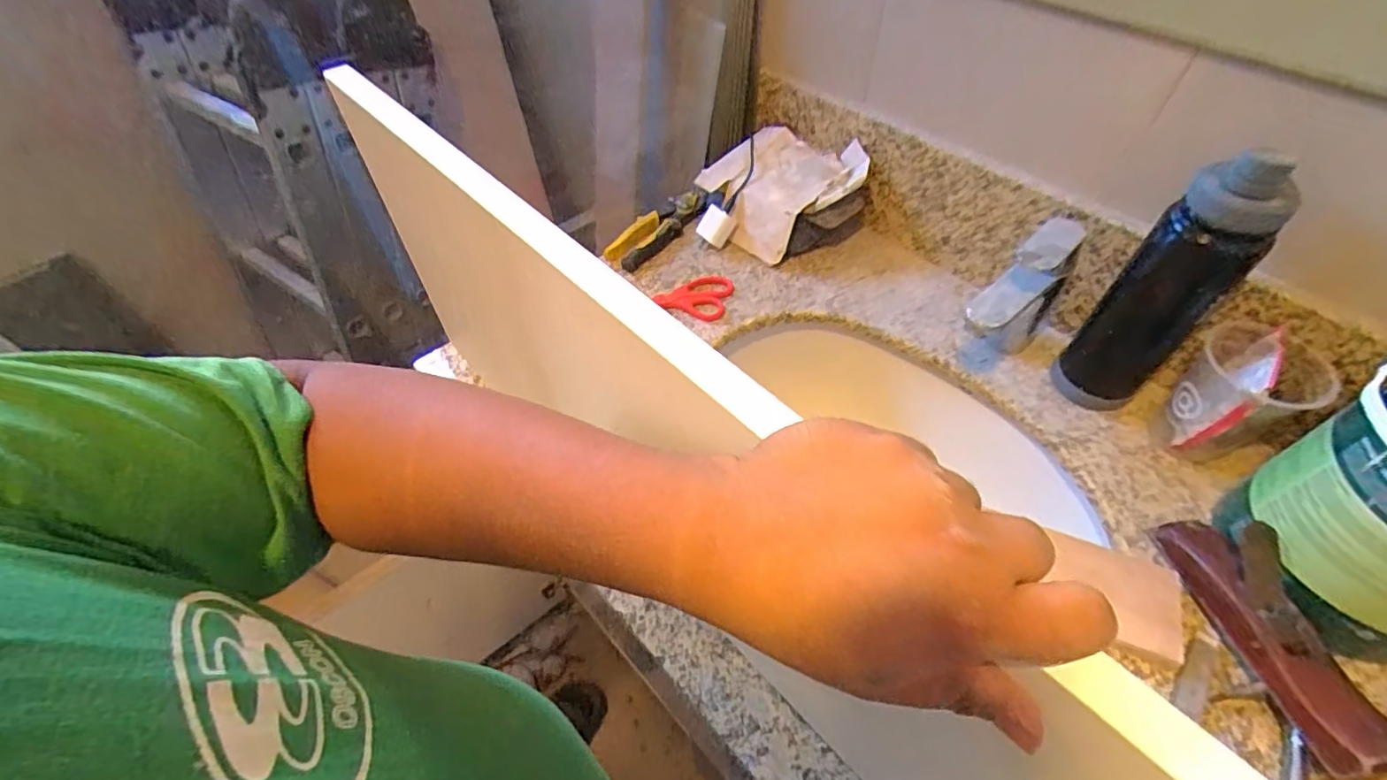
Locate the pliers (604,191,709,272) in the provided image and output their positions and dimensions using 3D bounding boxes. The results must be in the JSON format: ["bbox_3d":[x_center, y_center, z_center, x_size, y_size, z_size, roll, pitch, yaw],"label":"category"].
[{"bbox_3d":[-0.050,-0.229,0.828,0.159,0.034,0.063,-37,58,-3],"label":"pliers"}]

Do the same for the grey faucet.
[{"bbox_3d":[0.323,-0.081,0.597,0.141,0.173,0.043,-38,60,-24],"label":"grey faucet"}]

